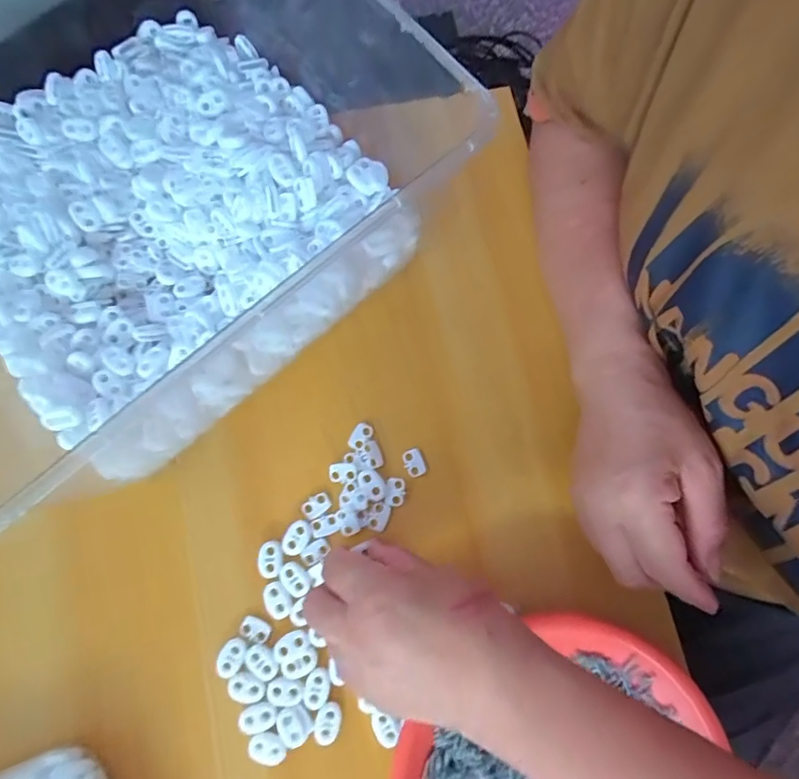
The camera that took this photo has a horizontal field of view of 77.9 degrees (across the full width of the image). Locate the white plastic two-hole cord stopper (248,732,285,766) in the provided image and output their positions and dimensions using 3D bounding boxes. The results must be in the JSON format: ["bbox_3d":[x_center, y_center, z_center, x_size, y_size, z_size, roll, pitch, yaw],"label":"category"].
[{"bbox_3d":[-0.079,0.215,0.294,0.022,0.004,0.015,20,78,3],"label":"white plastic two-hole cord stopper"}]

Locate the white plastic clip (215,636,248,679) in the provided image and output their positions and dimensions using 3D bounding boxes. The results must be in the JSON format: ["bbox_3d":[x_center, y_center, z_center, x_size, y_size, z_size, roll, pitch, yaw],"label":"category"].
[{"bbox_3d":[-0.104,0.165,0.302,0.015,0.004,0.022,28,79,5],"label":"white plastic clip"}]

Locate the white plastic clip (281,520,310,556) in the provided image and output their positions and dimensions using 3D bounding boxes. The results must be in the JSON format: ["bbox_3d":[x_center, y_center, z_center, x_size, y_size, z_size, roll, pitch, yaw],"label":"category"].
[{"bbox_3d":[-0.067,0.097,0.321,0.015,0.004,0.023,34,80,6],"label":"white plastic clip"}]

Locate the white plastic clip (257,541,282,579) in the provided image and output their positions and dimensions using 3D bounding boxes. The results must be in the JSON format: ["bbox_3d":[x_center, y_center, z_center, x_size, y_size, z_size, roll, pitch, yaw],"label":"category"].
[{"bbox_3d":[-0.083,0.108,0.315,0.015,0.004,0.023,5,78,0],"label":"white plastic clip"}]

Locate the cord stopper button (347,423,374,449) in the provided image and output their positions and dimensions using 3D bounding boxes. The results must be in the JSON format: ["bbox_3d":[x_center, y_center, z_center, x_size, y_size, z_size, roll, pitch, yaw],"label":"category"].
[{"bbox_3d":[-0.027,0.032,0.338,0.012,0.004,0.019,39,80,7],"label":"cord stopper button"}]

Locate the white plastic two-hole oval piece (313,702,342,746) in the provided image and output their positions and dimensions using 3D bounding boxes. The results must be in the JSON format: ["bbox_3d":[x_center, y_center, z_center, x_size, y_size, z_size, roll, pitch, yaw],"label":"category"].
[{"bbox_3d":[-0.043,0.201,0.296,0.015,0.004,0.022,9,78,1],"label":"white plastic two-hole oval piece"}]

